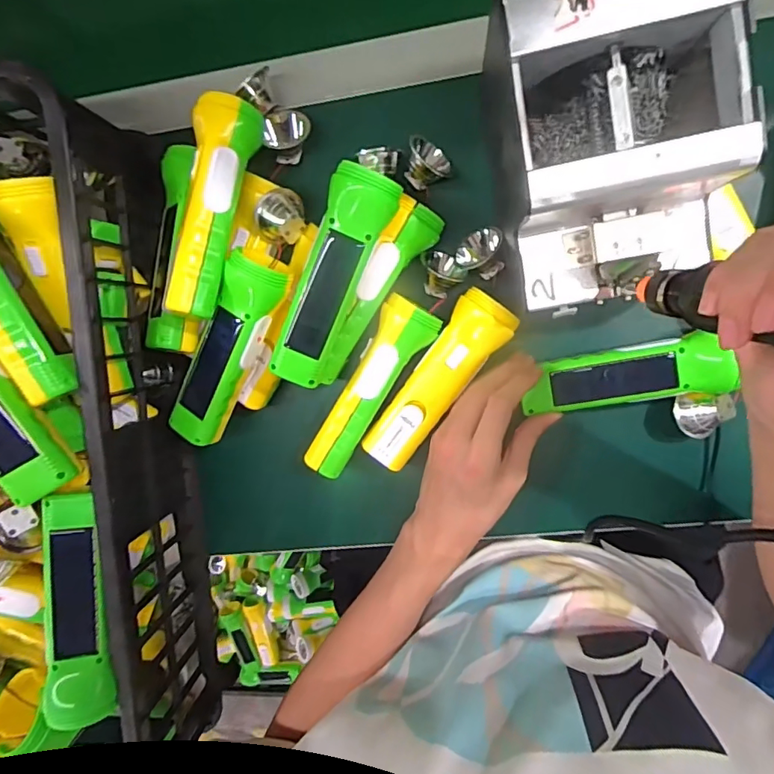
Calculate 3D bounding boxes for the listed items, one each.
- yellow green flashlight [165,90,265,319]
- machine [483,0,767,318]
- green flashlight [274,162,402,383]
[{"bbox_3d":[-0.134,-0.135,0.382,0.044,0.048,0.163,12,97,6],"label":"yellow green flashlight"},{"bbox_3d":[0.143,-0.148,0.327,0.121,0.120,0.170,-11,94,9],"label":"machine"},{"bbox_3d":[-0.041,-0.081,0.382,0.049,0.044,0.164,26,98,4],"label":"green flashlight"}]

